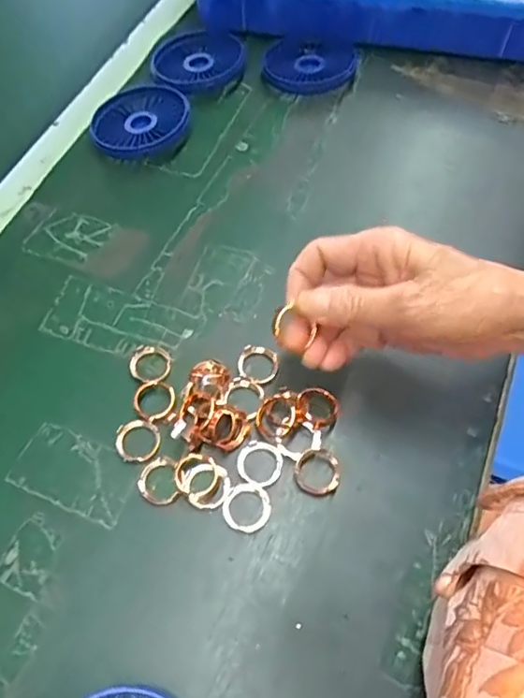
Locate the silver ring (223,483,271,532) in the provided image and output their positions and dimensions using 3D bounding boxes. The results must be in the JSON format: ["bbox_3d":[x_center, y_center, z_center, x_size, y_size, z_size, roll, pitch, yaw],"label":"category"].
[{"bbox_3d":[-0.009,0.096,0.335,0.028,0.005,0.028,0,62,1],"label":"silver ring"}]

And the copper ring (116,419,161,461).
[{"bbox_3d":[-0.078,0.058,0.355,0.028,0.009,0.026,0,62,1],"label":"copper ring"}]

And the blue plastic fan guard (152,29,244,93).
[{"bbox_3d":[-0.063,-0.274,0.528,0.079,0.019,0.091,28,66,15],"label":"blue plastic fan guard"}]

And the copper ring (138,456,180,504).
[{"bbox_3d":[-0.064,0.081,0.341,0.023,0.008,0.028,-8,62,-3],"label":"copper ring"}]

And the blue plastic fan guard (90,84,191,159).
[{"bbox_3d":[-0.105,-0.201,0.489,0.082,0.019,0.089,0,62,1],"label":"blue plastic fan guard"}]

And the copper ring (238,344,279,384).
[{"bbox_3d":[-0.002,0.011,0.378,0.028,0.006,0.027,0,62,1],"label":"copper ring"}]

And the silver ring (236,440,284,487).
[{"bbox_3d":[-0.001,0.072,0.347,0.028,0.004,0.029,0,62,1],"label":"silver ring"}]

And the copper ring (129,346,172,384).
[{"bbox_3d":[-0.076,0.010,0.380,0.026,0.009,0.026,0,62,1],"label":"copper ring"}]

